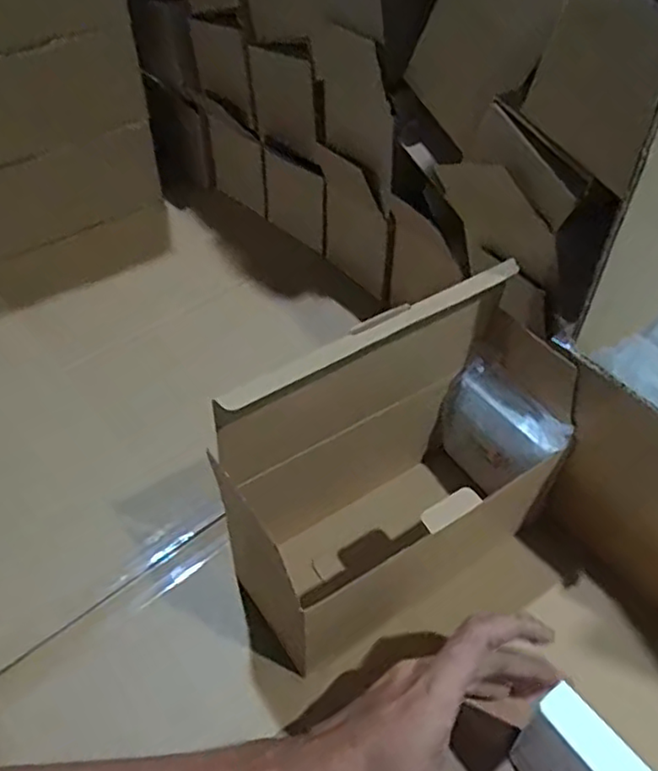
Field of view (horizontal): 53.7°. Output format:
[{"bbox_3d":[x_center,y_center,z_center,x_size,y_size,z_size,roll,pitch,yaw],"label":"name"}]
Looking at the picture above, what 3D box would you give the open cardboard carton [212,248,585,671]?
[{"bbox_3d":[0.043,0.053,0.412,0.220,0.191,0.104,-25,52,-21],"label":"open cardboard carton"}]

